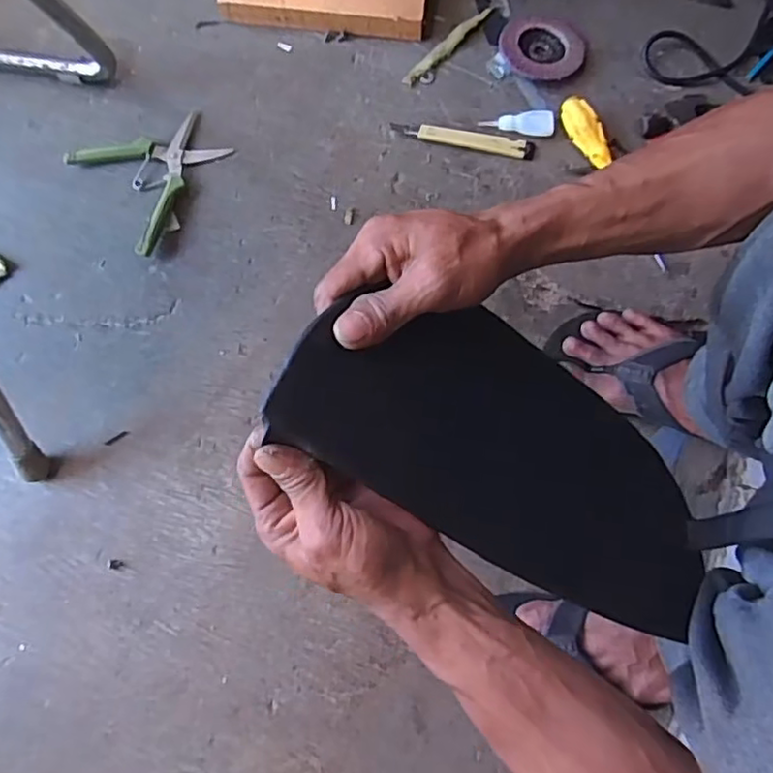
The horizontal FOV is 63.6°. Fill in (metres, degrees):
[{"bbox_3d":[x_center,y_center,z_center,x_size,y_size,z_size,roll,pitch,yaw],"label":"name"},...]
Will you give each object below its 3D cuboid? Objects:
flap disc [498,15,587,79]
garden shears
[{"bbox_3d":[0.181,-0.394,0.723,0.099,0.020,0.084,-2,79,1],"label":"flap disc"},{"bbox_3d":[-0.251,-0.241,0.697,0.147,0.025,0.145,-38,80,-6],"label":"garden shears"}]

